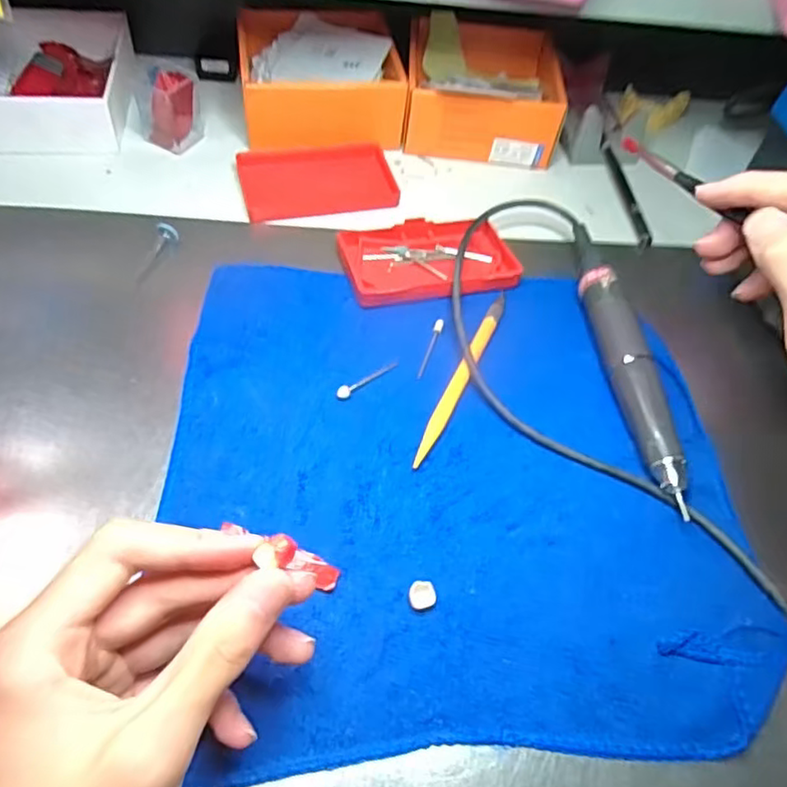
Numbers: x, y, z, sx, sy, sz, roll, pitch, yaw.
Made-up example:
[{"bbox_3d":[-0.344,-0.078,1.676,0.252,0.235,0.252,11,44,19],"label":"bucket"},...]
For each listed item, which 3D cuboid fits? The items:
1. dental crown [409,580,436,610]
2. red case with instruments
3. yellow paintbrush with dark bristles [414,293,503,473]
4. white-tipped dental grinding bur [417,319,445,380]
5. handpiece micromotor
[{"bbox_3d":[0.013,0.089,0.282,0.012,0.006,0.012,4,53,-5],"label":"dental crown"},{"bbox_3d":[0.023,-0.089,0.407,0.111,0.013,0.069,-8,55,-13],"label":"red case with instruments"},{"bbox_3d":[0.040,-0.013,0.357,0.009,0.005,0.137,23,54,10],"label":"yellow paintbrush with dark bristles"},{"bbox_3d":[0.022,-0.027,0.369,0.005,0.004,0.048,17,53,5],"label":"white-tipped dental grinding bur"},{"bbox_3d":[0.137,-0.008,0.355,0.022,0.026,0.152,-2,54,-9],"label":"handpiece micromotor"}]

